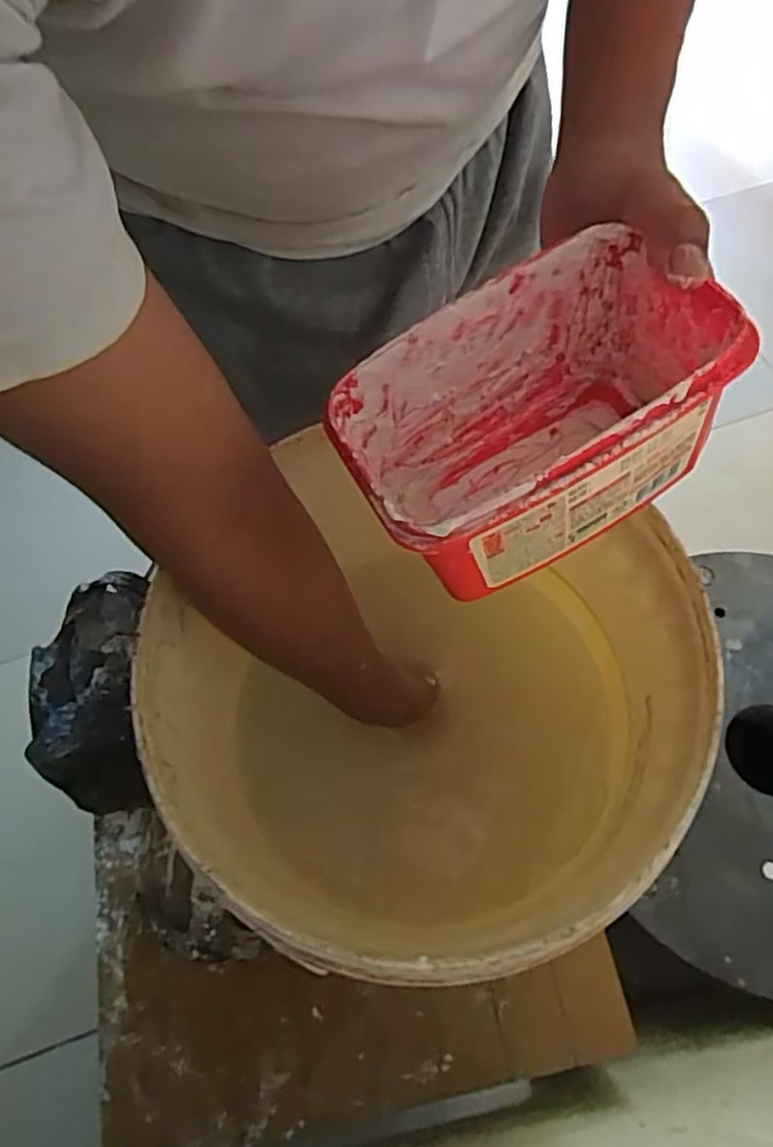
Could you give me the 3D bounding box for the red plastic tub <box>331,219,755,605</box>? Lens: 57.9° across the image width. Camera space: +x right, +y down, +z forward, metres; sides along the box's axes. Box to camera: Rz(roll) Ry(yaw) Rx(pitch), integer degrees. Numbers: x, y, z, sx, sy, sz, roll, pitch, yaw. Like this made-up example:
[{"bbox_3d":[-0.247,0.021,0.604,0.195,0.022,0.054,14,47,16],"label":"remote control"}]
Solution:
[{"bbox_3d":[0.060,-0.064,0.312,0.157,0.105,0.099,-26,66,-10],"label":"red plastic tub"}]

